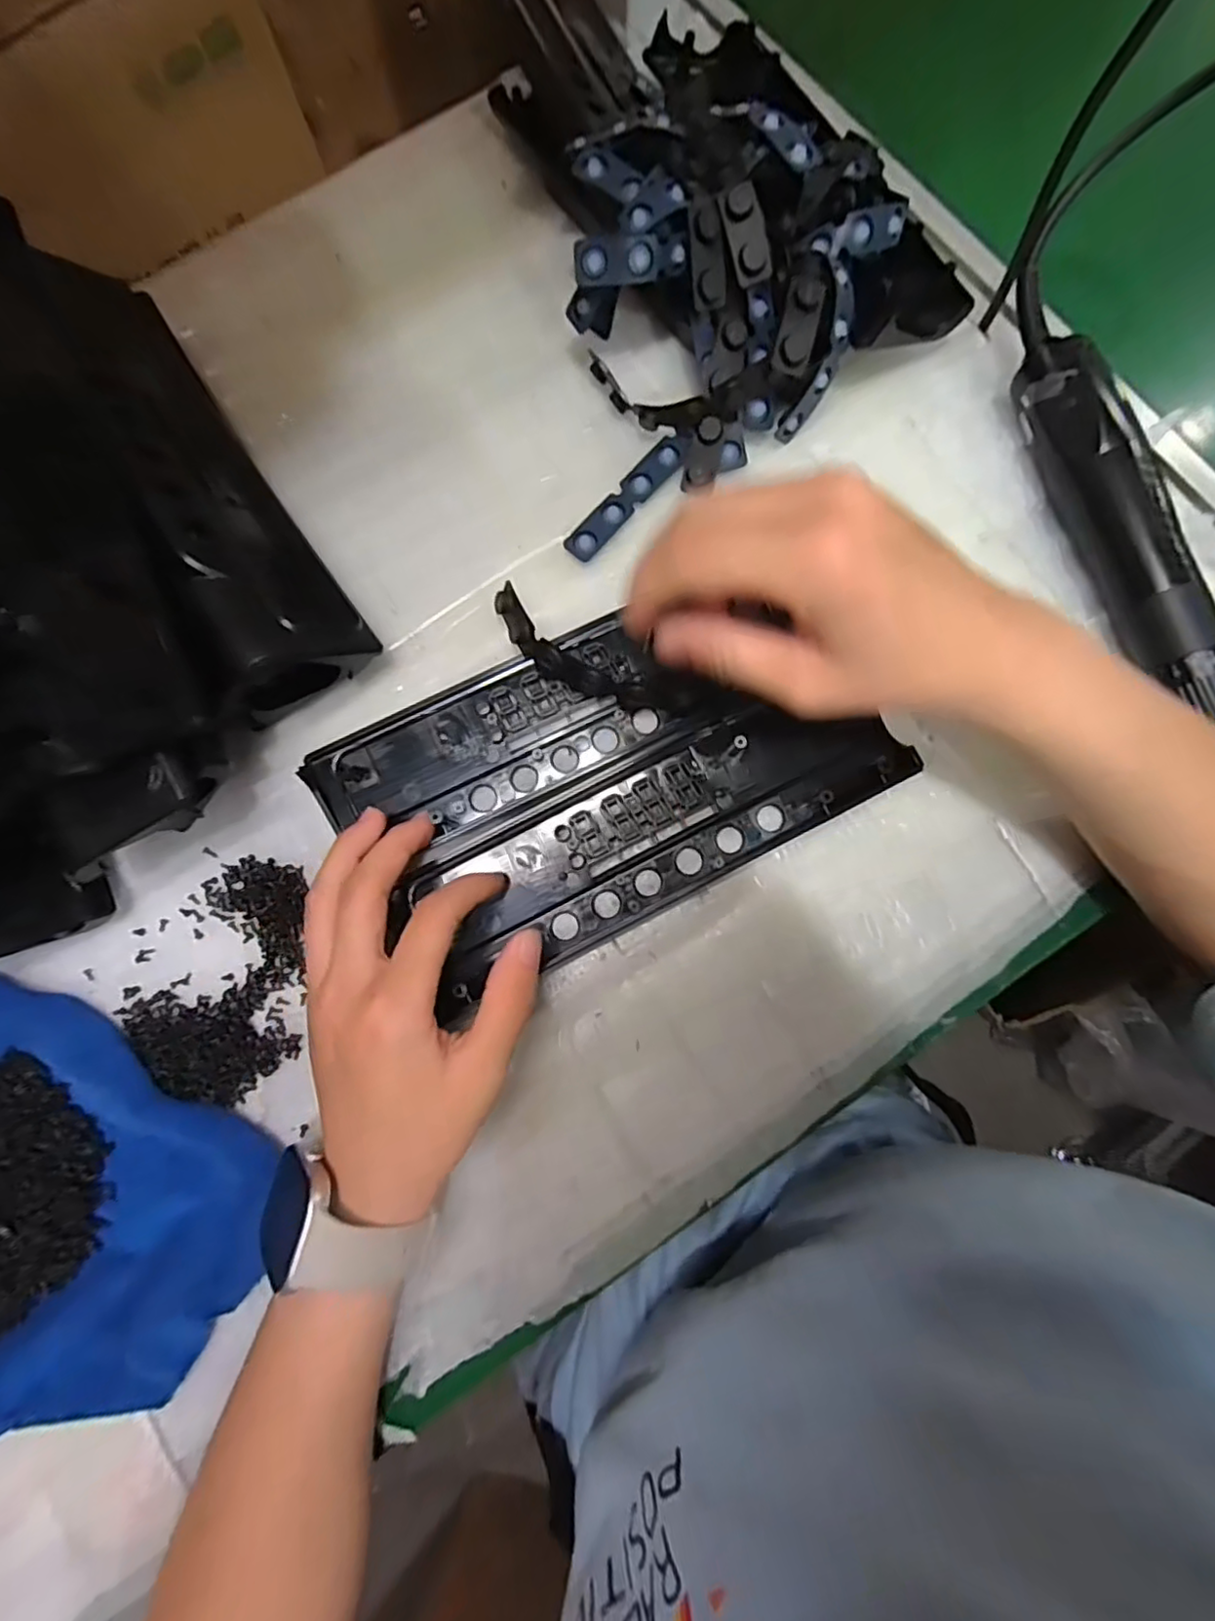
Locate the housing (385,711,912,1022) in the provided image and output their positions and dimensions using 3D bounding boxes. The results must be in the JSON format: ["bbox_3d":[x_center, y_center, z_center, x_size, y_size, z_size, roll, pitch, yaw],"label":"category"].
[{"bbox_3d":[0.021,0.012,0.300,0.236,0.015,0.067,-25,80,0],"label":"housing"}]

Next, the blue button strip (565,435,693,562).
[{"bbox_3d":[0.011,-0.164,0.335,0.016,0.006,0.086,42,82,8],"label":"blue button strip"}]

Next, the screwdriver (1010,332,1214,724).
[{"bbox_3d":[0.249,-0.135,0.309,0.030,0.040,0.195,-18,79,-3],"label":"screwdriver"}]

